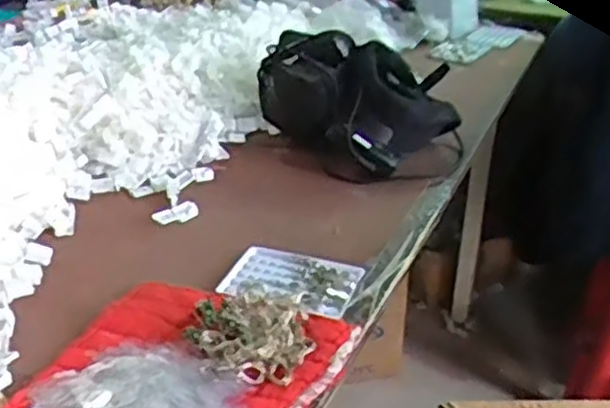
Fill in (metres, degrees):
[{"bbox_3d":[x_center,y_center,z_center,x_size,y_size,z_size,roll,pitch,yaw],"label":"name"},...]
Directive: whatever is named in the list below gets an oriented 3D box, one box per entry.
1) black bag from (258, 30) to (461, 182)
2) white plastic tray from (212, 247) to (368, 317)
[{"bbox_3d":[0.078,-0.165,1.101,0.256,0.137,0.222,23,34,33],"label":"black bag"},{"bbox_3d":[-0.015,0.078,0.760,0.132,0.011,0.096,10,27,17],"label":"white plastic tray"}]

